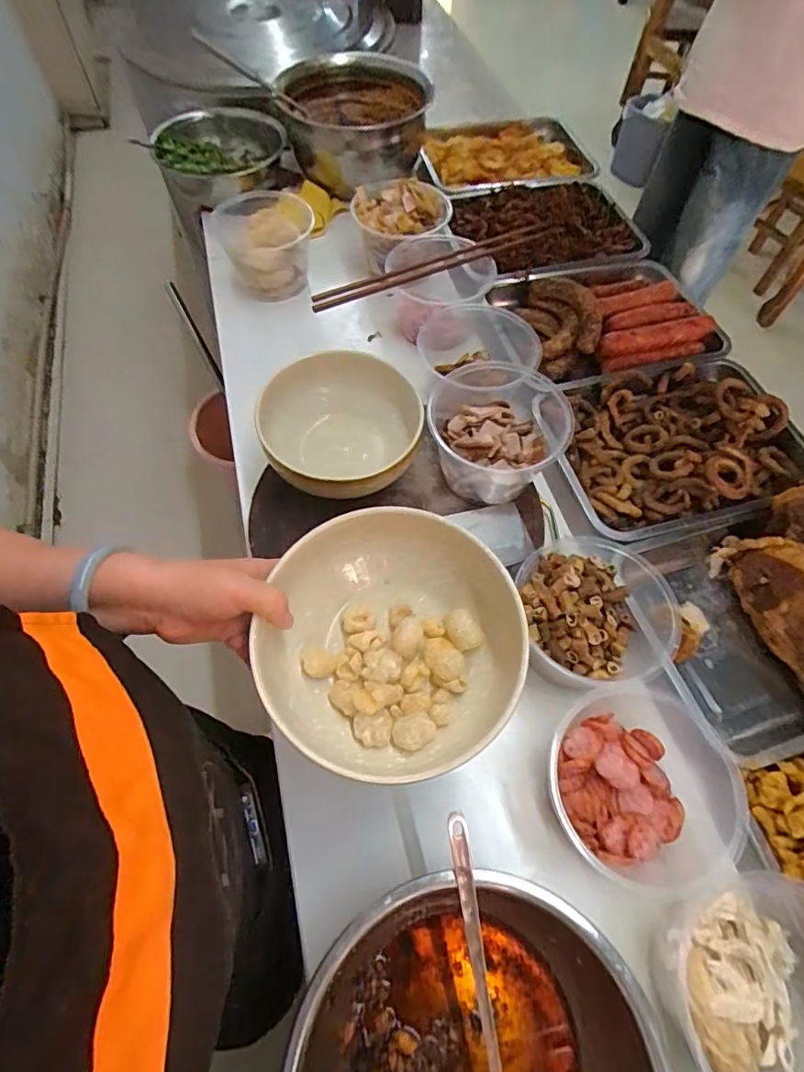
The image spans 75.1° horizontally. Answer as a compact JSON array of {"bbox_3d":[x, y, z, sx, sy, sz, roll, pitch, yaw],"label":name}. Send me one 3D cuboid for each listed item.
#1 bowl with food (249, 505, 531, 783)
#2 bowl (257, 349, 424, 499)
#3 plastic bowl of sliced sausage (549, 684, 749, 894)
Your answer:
[{"bbox_3d":[-0.009,0.085,0.414,0.195,0.082,0.194,1,61,-1],"label":"bowl with food"},{"bbox_3d":[-0.075,-0.126,0.664,0.192,0.102,0.191,1,61,-1],"label":"bowl"},{"bbox_3d":[0.211,0.241,0.496,0.148,0.107,0.159,1,61,-1],"label":"plastic bowl of sliced sausage"}]

